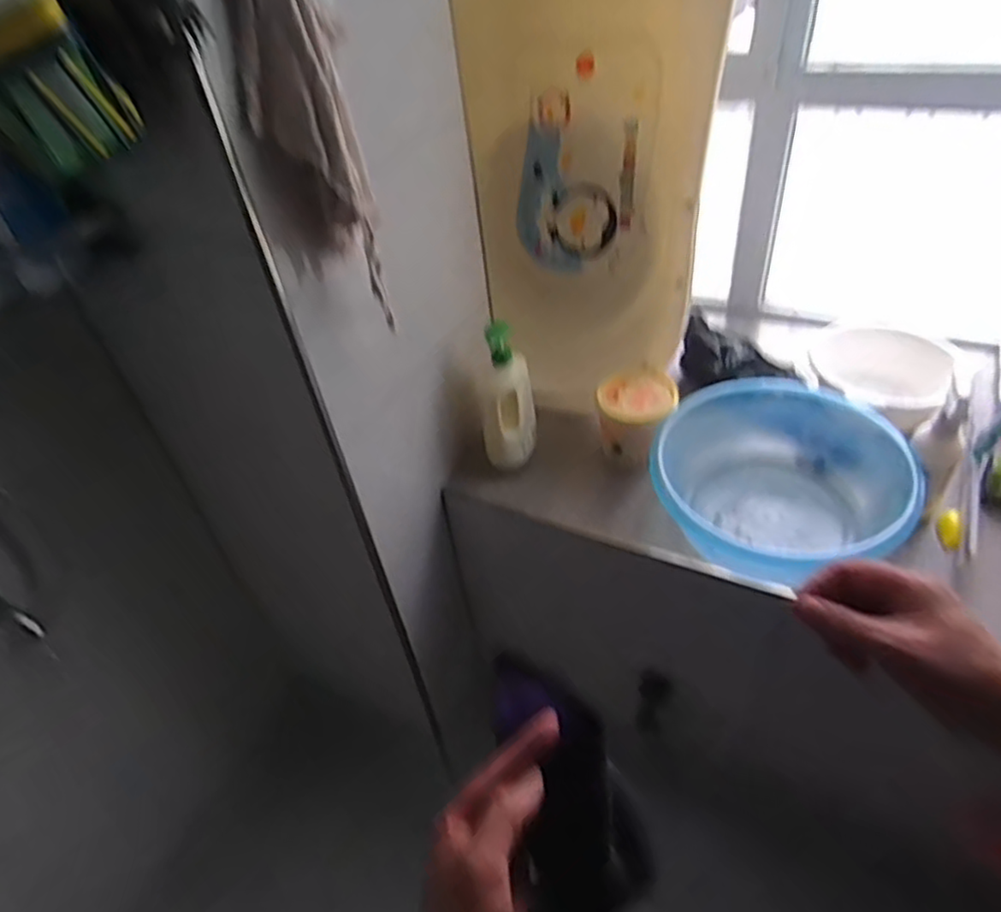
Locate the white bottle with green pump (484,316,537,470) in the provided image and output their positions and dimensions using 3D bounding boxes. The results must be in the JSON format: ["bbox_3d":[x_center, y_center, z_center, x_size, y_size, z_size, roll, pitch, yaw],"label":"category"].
[{"bbox_3d":[0.011,-0.105,1.116,0.088,0.273,0.089,-6,43,1],"label":"white bottle with green pump"}]

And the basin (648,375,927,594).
[{"bbox_3d":[0.417,0.043,1.041,0.360,0.149,0.343,-4,43,4],"label":"basin"}]

